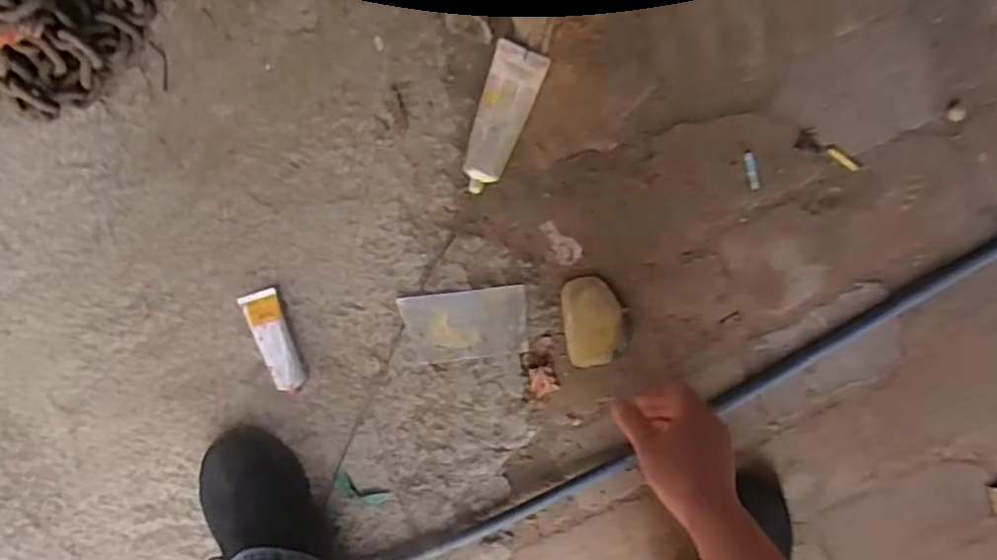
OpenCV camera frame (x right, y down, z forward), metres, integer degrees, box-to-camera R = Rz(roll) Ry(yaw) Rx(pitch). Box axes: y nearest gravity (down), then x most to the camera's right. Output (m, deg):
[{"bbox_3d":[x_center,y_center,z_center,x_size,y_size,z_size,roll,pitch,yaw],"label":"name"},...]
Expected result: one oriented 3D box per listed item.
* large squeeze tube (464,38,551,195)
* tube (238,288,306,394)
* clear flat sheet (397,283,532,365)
[{"bbox_3d":[0.002,-0.152,0.627,0.049,0.030,0.137,18,103,-8],"label":"large squeeze tube"},{"bbox_3d":[-0.224,0.062,0.662,0.037,0.021,0.104,-19,105,2],"label":"tube"},{"bbox_3d":[-0.032,0.047,0.676,0.124,0.010,0.076,-7,106,-4],"label":"clear flat sheet"}]

